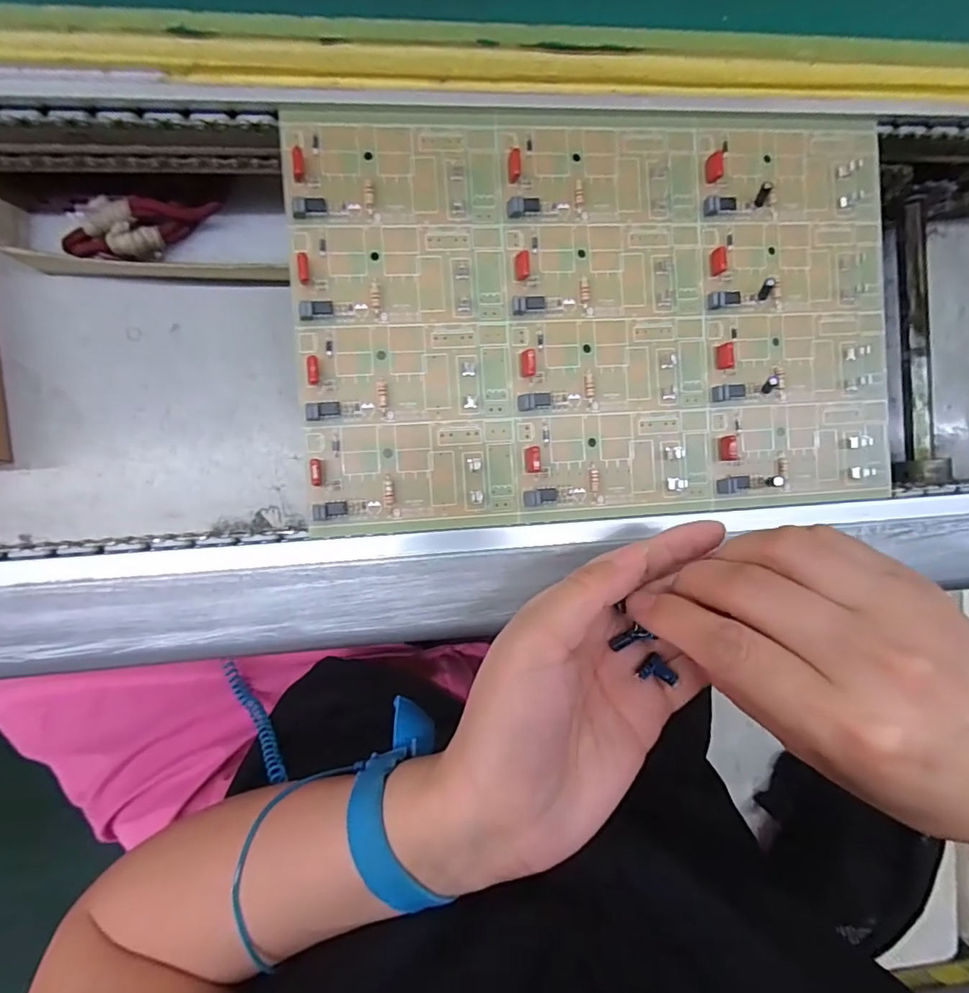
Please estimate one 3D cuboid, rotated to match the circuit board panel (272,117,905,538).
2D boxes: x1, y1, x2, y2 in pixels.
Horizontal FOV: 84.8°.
[{"bbox_3d":[0.058,-0.083,0.251,0.282,0.009,0.187,-3,92,-6],"label":"circuit board panel"}]

